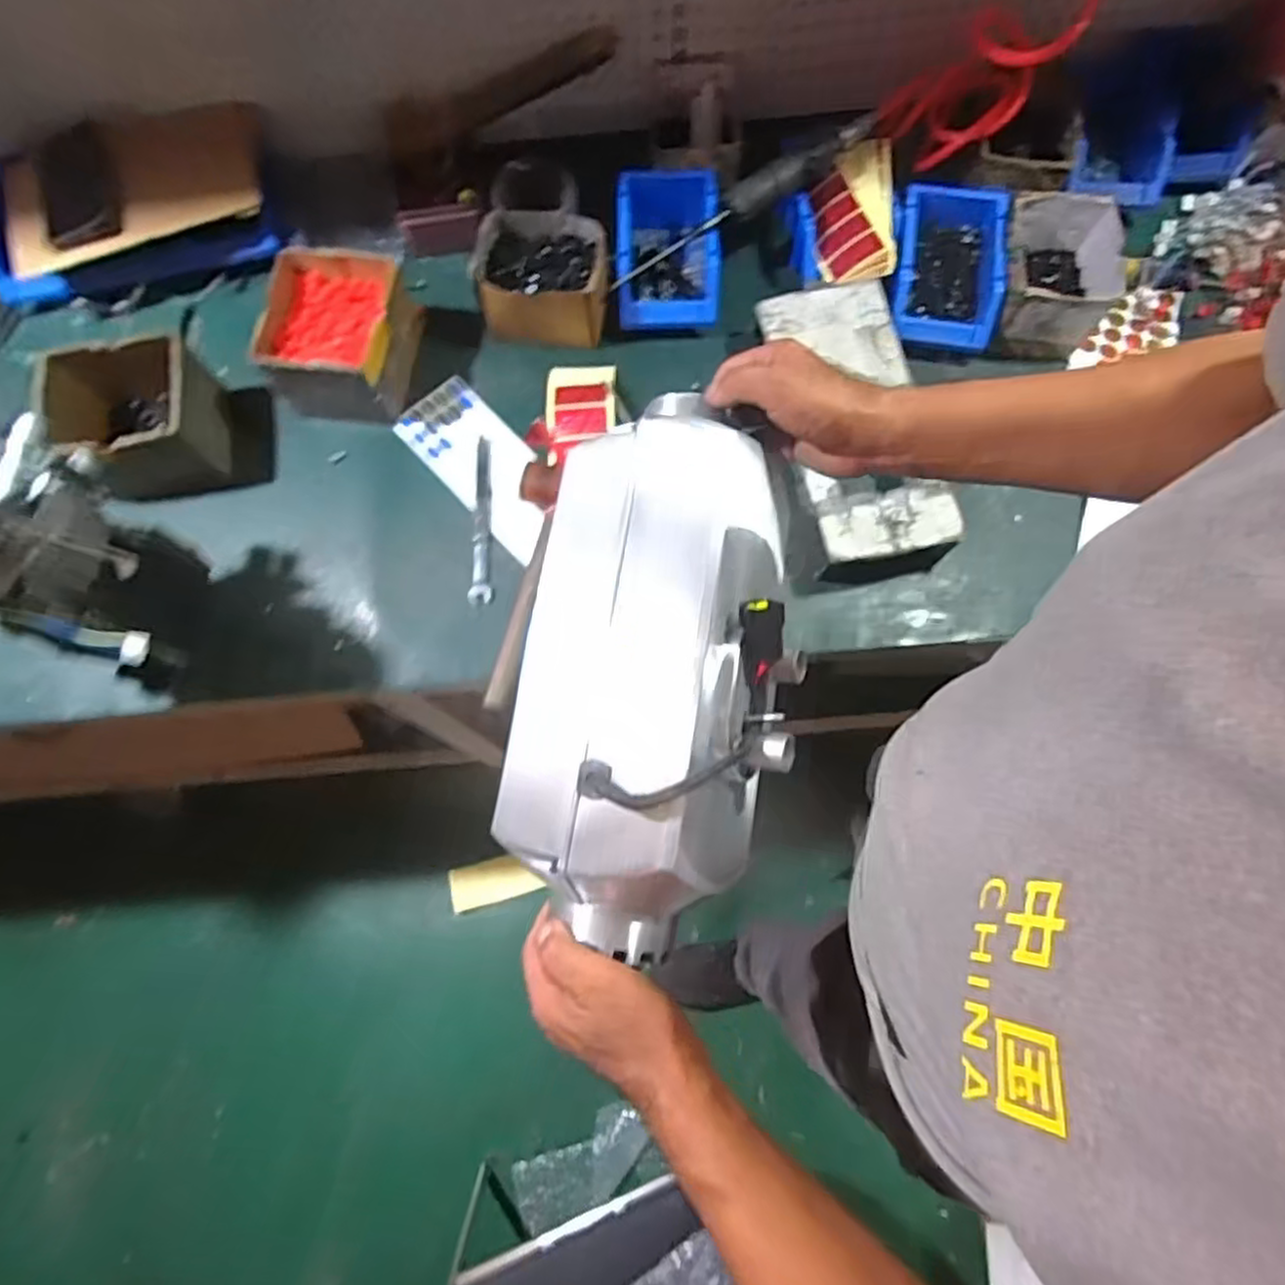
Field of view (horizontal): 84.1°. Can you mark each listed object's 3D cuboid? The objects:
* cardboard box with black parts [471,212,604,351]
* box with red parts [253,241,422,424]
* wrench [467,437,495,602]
[{"bbox_3d":[-0.116,-0.431,0.848,0.152,0.071,0.123,0,73,1],"label":"cardboard box with black parts"},{"bbox_3d":[-0.351,-0.356,0.829,0.154,0.093,0.167,4,73,2],"label":"box with red parts"},{"bbox_3d":[-0.178,-0.140,0.805,0.025,0.006,0.204,-1,73,1],"label":"wrench"}]

